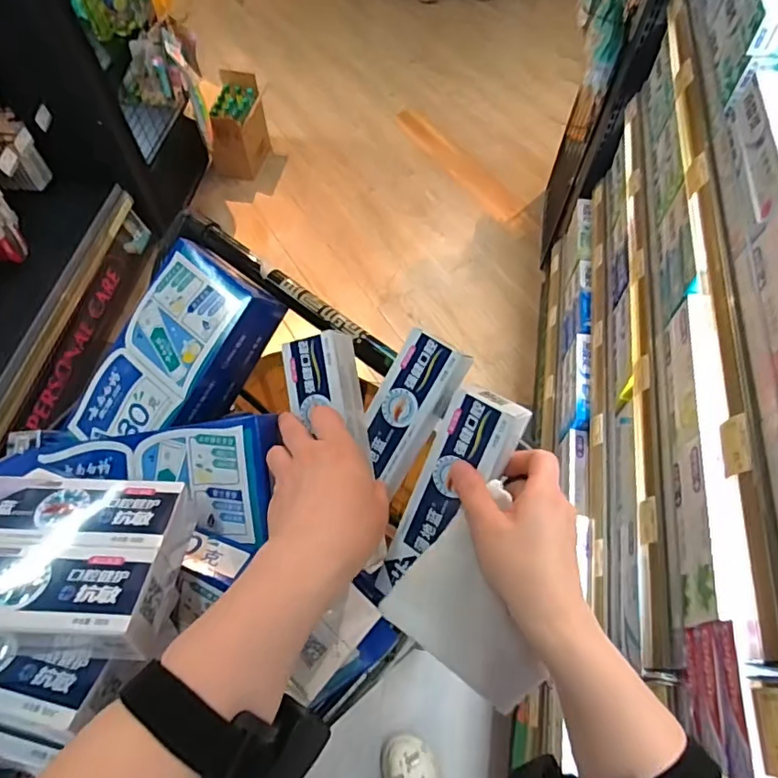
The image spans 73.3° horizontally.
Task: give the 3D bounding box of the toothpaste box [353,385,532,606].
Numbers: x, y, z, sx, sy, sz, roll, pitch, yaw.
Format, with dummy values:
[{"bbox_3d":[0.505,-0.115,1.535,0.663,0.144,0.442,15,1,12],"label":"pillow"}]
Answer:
[{"bbox_3d":[0.040,0.091,0.420,0.050,0.200,0.032,35,21,19],"label":"toothpaste box"}]

